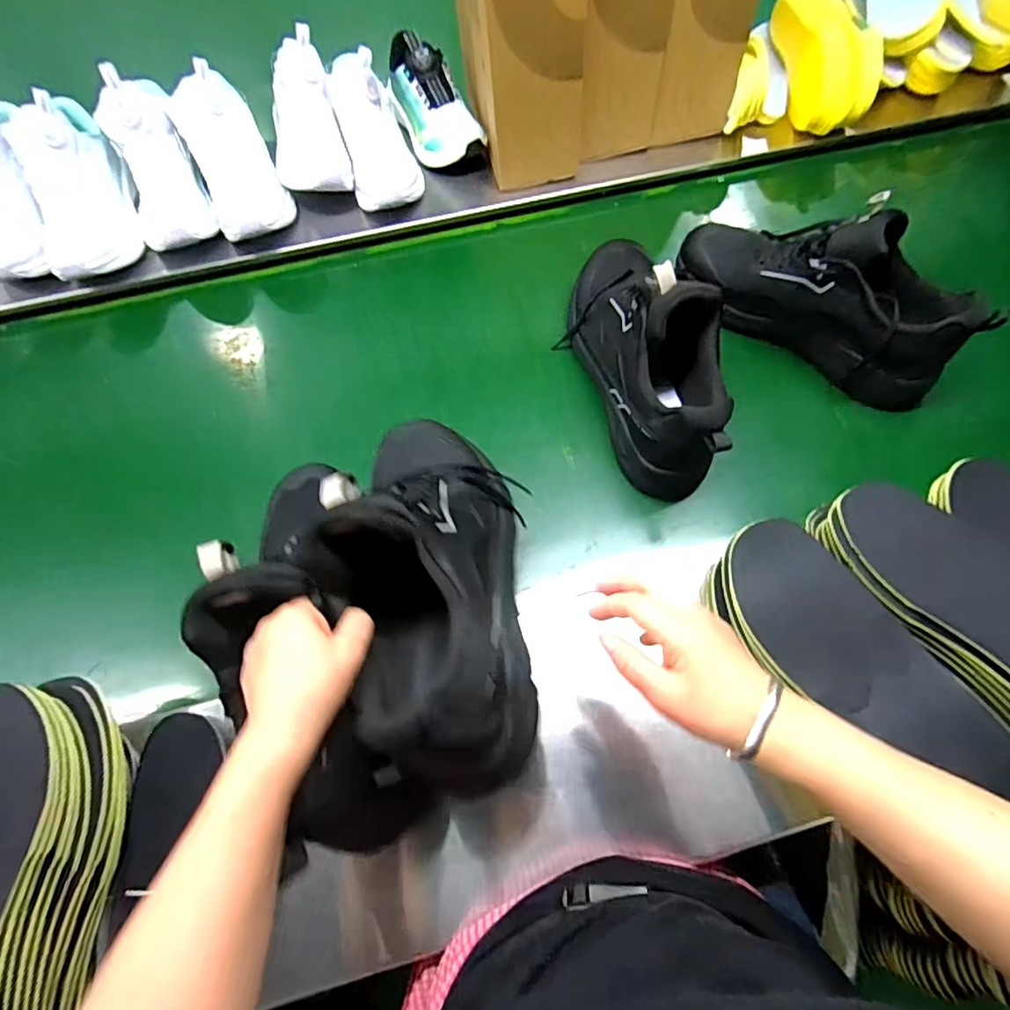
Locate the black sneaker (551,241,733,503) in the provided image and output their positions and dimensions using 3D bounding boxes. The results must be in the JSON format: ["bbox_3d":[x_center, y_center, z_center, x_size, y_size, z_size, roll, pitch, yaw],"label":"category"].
[{"bbox_3d":[0.153,-0.176,0.581,0.103,0.162,0.307,-14,67,-5],"label":"black sneaker"}]

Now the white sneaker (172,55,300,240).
[{"bbox_3d":[-0.349,-0.447,0.694,0.098,0.075,0.197,-21,109,-8],"label":"white sneaker"}]

